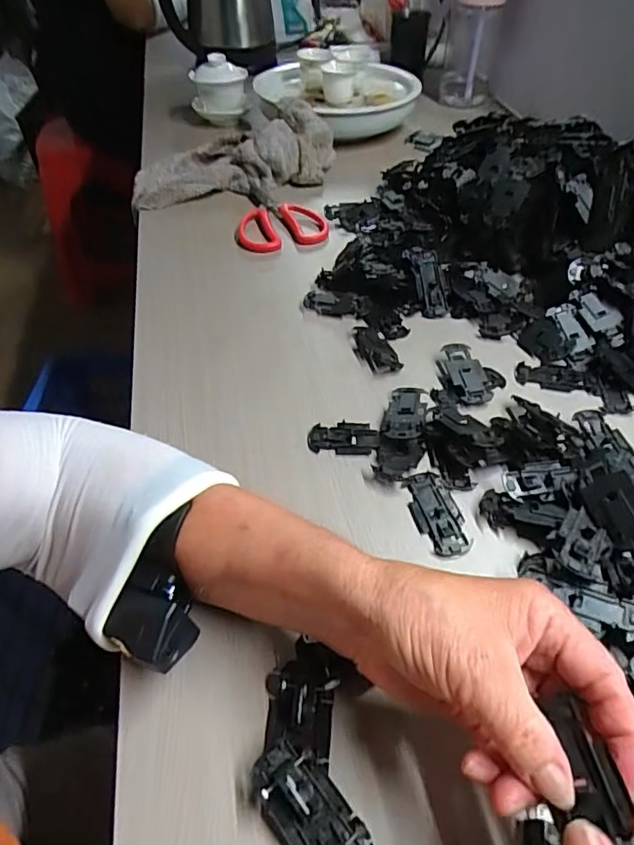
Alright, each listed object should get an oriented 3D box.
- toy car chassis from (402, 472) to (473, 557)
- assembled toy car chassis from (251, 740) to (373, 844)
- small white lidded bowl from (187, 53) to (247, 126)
[{"bbox_3d":[0.080,0.062,0.366,0.030,0.005,0.062,-14,49,-11],"label":"toy car chassis"},{"bbox_3d":[-0.003,0.180,0.247,0.031,0.015,0.063,-36,69,-27],"label":"assembled toy car chassis"},{"bbox_3d":[-0.147,-0.505,0.819,0.074,0.077,0.075,-1,47,1],"label":"small white lidded bowl"}]

